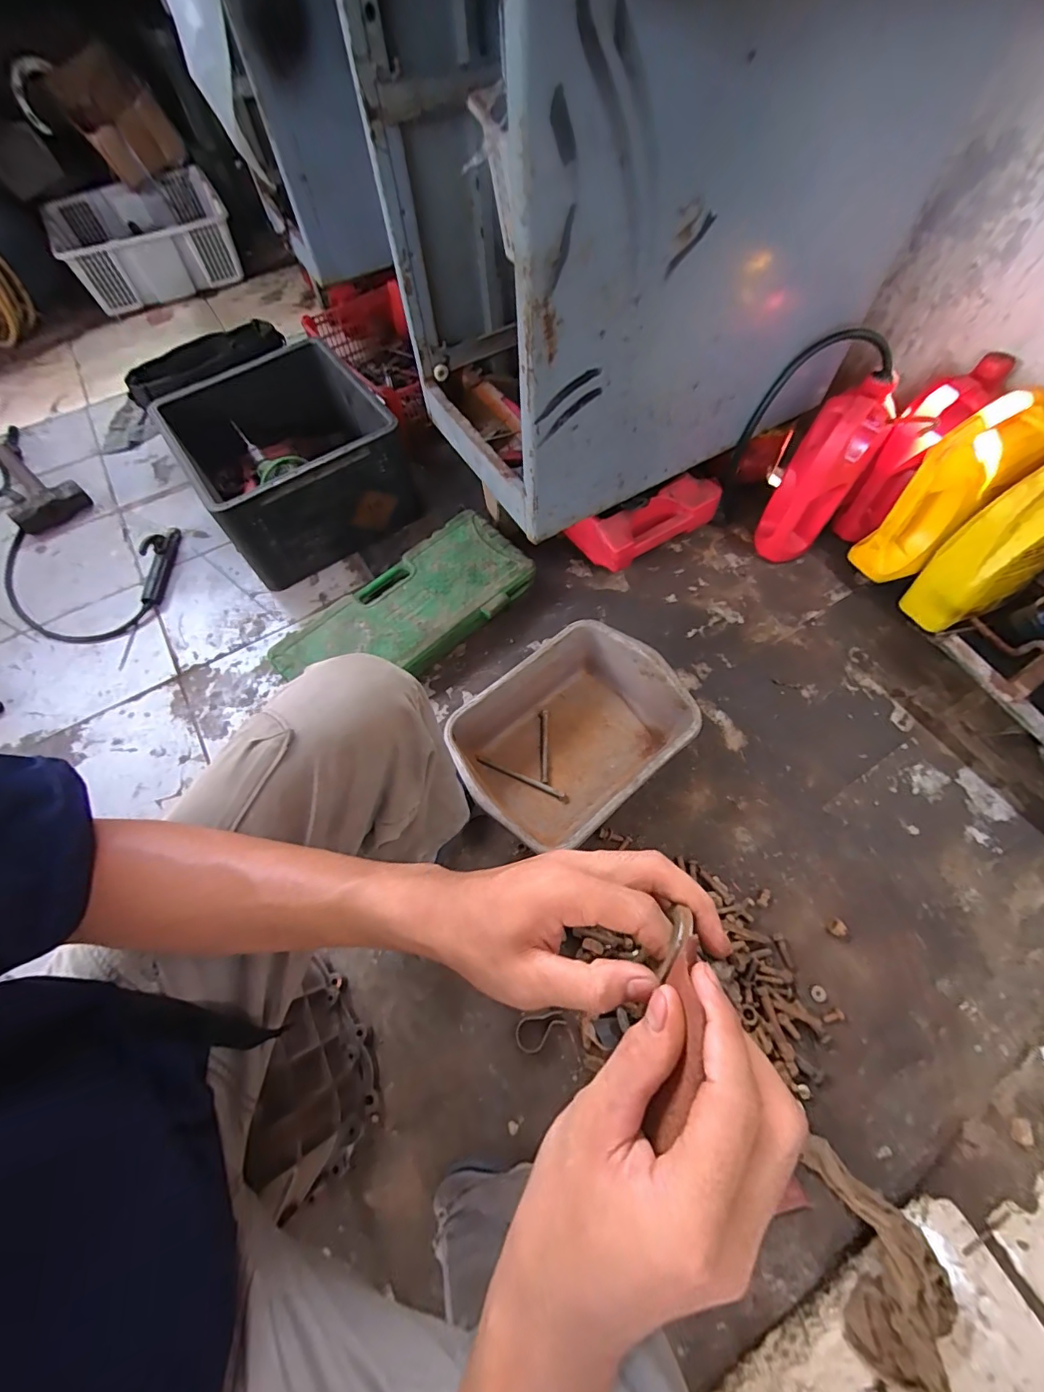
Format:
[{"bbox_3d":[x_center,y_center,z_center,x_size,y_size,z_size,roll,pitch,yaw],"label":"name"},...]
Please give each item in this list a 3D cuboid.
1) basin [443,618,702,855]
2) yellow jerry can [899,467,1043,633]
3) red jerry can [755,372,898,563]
[{"bbox_3d":[0.075,0.065,0.790,0.356,0.125,0.264,-38,68,-16],"label":"basin"},{"bbox_3d":[0.792,-0.239,0.800,0.169,0.307,0.106,-17,64,-7],"label":"yellow jerry can"},{"bbox_3d":[0.549,-0.401,0.914,0.113,0.300,0.163,33,69,17],"label":"red jerry can"}]

